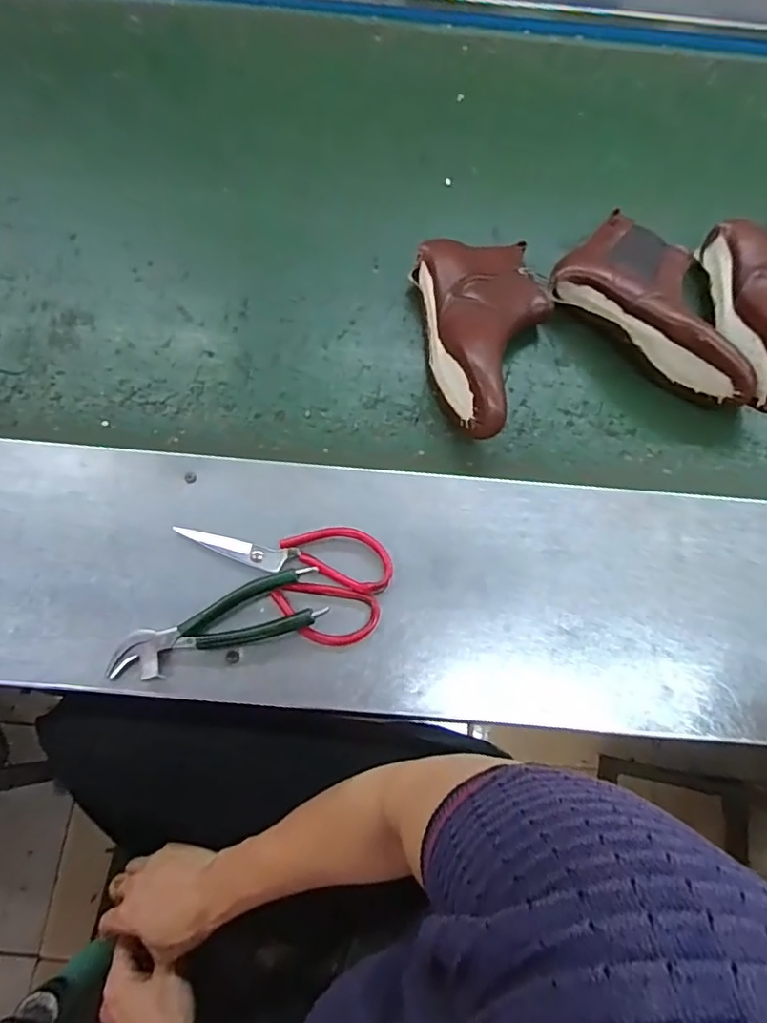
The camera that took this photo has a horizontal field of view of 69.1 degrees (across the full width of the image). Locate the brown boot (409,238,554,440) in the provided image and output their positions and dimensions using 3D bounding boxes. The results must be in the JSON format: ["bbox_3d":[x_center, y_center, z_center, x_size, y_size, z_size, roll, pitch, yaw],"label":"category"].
[{"bbox_3d":[0.123,-0.196,0.615,0.145,0.084,0.250,-8,73,-5],"label":"brown boot"}]

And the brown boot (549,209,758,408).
[{"bbox_3d":[0.326,-0.236,0.632,0.254,0.088,0.137,43,75,11],"label":"brown boot"}]

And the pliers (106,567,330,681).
[{"bbox_3d":[-0.150,0.102,0.497,0.192,0.030,0.054,-18,74,-8],"label":"pliers"}]

